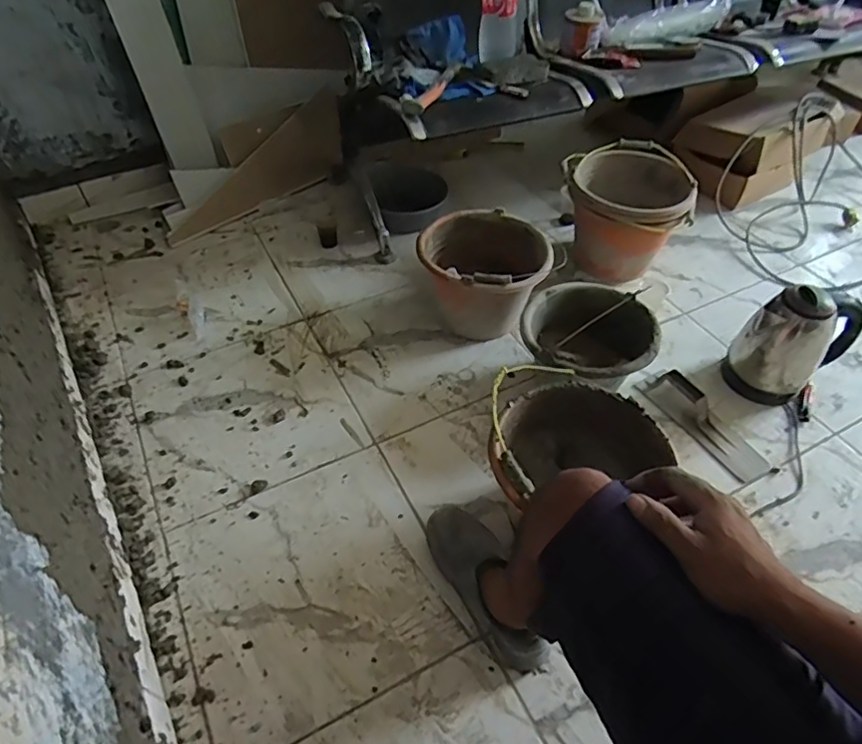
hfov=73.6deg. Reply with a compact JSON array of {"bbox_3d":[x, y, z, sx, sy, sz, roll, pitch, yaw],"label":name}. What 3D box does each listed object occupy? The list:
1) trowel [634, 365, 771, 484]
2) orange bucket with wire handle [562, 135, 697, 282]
[{"bbox_3d":[0.528,0.083,1.114,0.088,0.057,0.278,-21,50,-19],"label":"trowel"},{"bbox_3d":[0.455,-0.373,1.396,0.289,0.239,0.275,0,46,0],"label":"orange bucket with wire handle"}]

